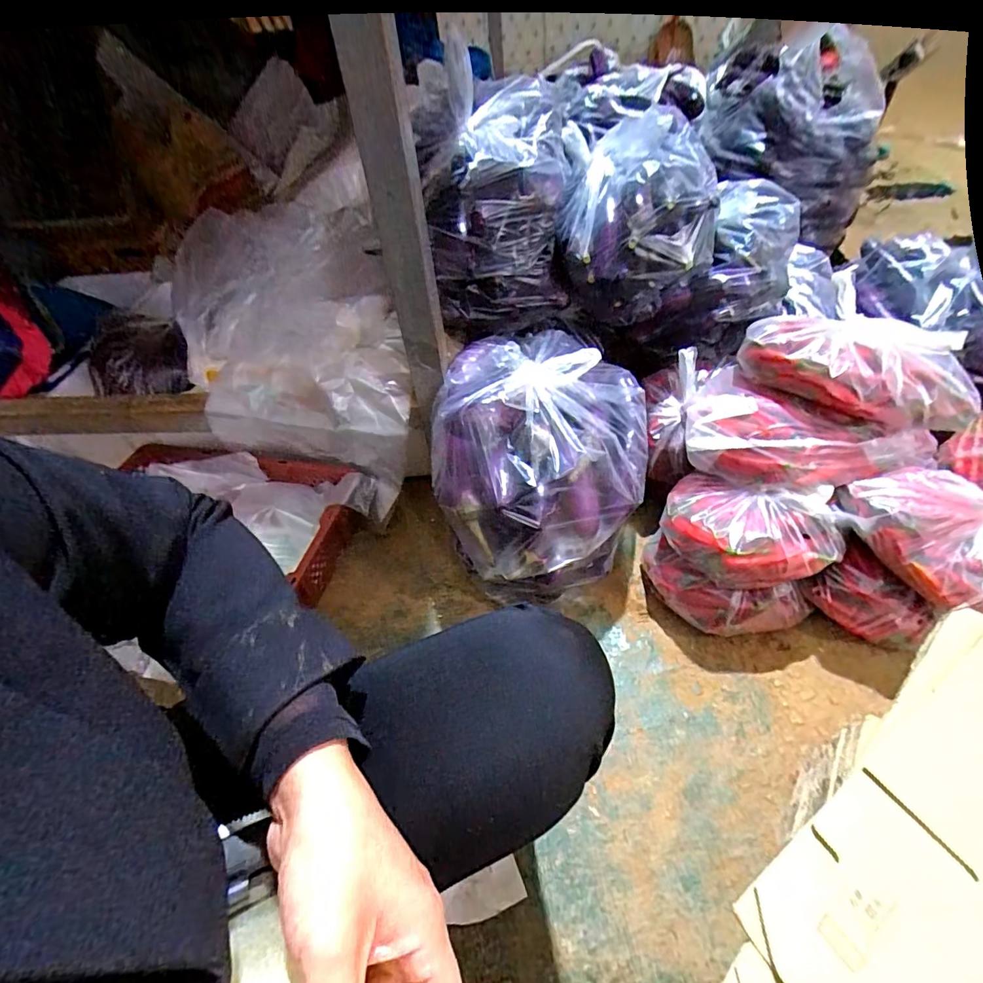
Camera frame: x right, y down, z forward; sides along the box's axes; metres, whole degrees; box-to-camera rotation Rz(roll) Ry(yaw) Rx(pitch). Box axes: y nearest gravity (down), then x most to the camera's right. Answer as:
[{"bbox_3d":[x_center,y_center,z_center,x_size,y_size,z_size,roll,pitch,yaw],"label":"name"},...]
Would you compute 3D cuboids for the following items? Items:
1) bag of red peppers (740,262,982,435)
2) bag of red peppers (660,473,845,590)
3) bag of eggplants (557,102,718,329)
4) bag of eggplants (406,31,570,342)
[{"bbox_3d":[0.495,-0.163,0.655,0.184,0.121,0.260,-25,51,-15],"label":"bag of red peppers"},{"bbox_3d":[0.357,0.054,0.658,0.222,0.099,0.143,21,54,23],"label":"bag of red peppers"},{"bbox_3d":[0.230,-0.439,0.774,0.222,0.227,0.232,1,49,7],"label":"bag of eggplants"},{"bbox_3d":[0.017,-0.435,0.767,0.238,0.297,0.206,-10,49,-3],"label":"bag of eggplants"}]

